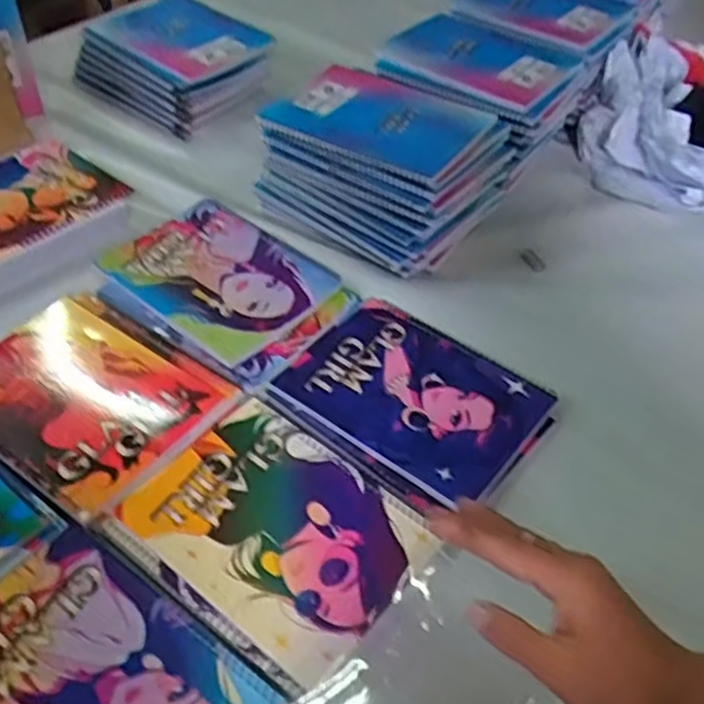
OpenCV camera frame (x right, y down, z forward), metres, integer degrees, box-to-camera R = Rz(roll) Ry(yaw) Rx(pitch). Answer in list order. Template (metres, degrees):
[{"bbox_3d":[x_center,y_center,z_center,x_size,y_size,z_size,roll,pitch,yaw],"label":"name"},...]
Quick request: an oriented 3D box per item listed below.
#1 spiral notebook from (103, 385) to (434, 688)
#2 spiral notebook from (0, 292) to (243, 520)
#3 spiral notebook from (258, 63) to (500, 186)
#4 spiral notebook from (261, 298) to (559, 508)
[{"bbox_3d":[-0.054,0.121,0.534,0.196,0.006,0.148,33,52,24],"label":"spiral notebook"},{"bbox_3d":[-0.220,0.029,0.604,0.195,0.007,0.162,29,51,21],"label":"spiral notebook"},{"bbox_3d":[0.027,-0.236,0.738,0.190,0.018,0.155,25,50,18],"label":"spiral notebook"},{"bbox_3d":[0.051,0.031,0.623,0.196,0.007,0.150,31,51,23],"label":"spiral notebook"}]

